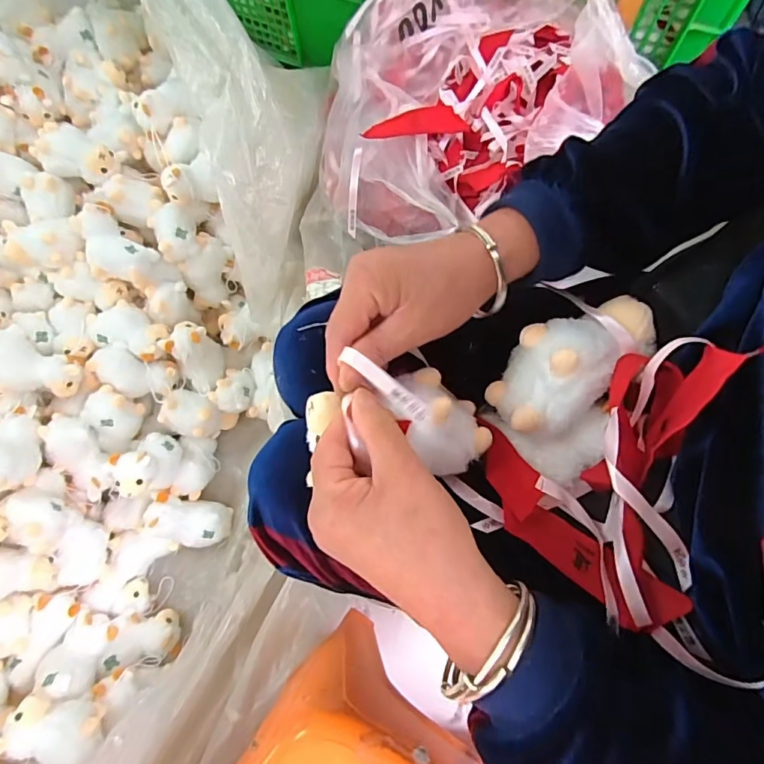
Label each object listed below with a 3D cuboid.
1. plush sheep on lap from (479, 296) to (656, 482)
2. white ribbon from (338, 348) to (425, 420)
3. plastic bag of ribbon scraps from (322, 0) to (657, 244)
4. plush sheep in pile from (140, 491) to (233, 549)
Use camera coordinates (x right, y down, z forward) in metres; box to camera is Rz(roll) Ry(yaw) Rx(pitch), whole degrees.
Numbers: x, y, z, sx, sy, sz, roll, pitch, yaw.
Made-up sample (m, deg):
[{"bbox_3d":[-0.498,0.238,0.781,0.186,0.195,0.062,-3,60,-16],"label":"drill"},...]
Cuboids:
[{"bbox_3d":[0.134,0.004,0.345,0.099,0.070,0.139,16,105,5],"label":"plush sheep on lap"},{"bbox_3d":[0.002,0.001,0.277,0.058,0.005,0.011,39,76,-1],"label":"white ribbon"},{"bbox_3d":[0.083,-0.357,0.596,0.342,0.185,0.324,-16,72,-4],"label":"plastic bag of ribbon scraps"},{"bbox_3d":[-0.295,0.213,0.729,0.124,0.058,0.070,17,79,-19],"label":"plush sheep in pile"}]

